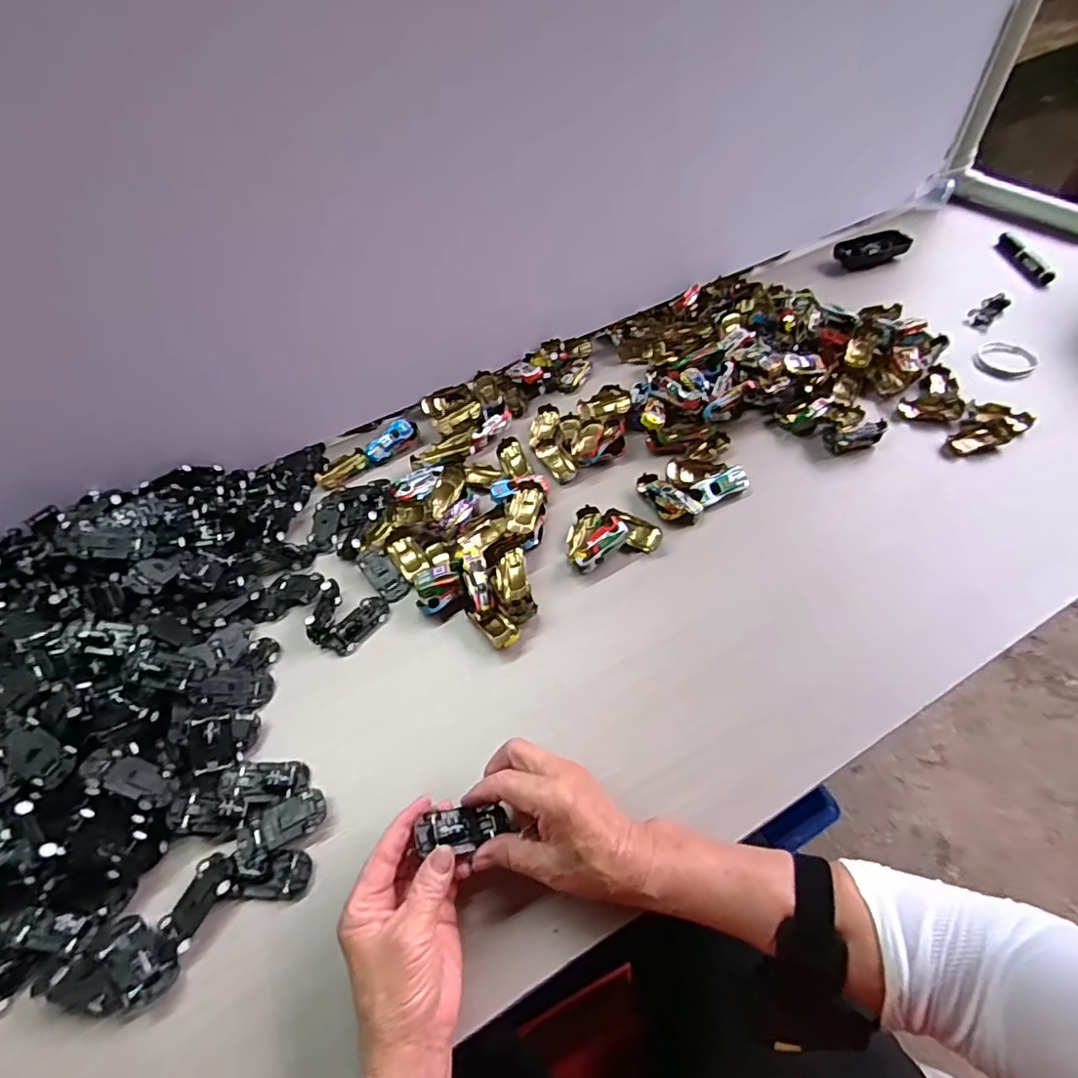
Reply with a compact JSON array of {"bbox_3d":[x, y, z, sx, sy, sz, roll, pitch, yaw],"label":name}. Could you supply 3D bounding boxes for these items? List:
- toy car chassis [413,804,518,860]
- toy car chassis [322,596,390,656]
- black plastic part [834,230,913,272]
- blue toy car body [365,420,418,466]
[{"bbox_3d":[-0.049,0.199,0.382,0.067,0.013,0.028,3,52,-27],"label":"toy car chassis"},{"bbox_3d":[-0.173,0.081,0.532,0.030,0.011,0.067,30,61,25],"label":"toy car chassis"},{"bbox_3d":[0.514,-0.442,0.849,0.112,0.039,0.041,-6,55,15],"label":"black plastic part"},{"bbox_3d":[-0.178,-0.120,0.676,0.032,0.017,0.067,31,61,26],"label":"blue toy car body"}]

